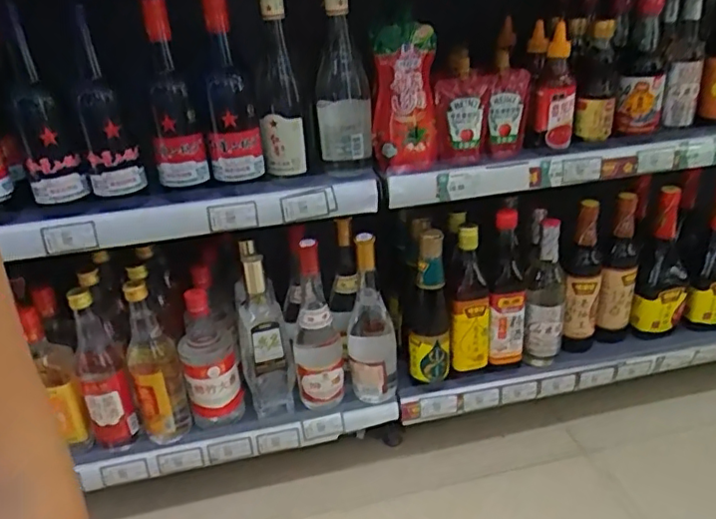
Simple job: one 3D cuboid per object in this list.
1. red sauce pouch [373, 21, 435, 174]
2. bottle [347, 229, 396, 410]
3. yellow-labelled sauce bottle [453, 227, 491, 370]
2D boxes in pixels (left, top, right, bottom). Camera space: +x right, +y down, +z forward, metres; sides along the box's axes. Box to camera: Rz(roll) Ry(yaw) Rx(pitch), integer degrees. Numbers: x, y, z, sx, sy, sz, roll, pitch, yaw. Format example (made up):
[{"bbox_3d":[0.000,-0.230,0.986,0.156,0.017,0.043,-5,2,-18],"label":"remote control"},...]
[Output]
[{"bbox_3d":[0.062,-0.216,0.807,0.084,0.181,0.043,0,28,8],"label":"red sauce pouch"},{"bbox_3d":[0.017,0.088,0.883,0.071,0.270,0.072,-3,28,3],"label":"bottle"},{"bbox_3d":[0.171,0.061,0.909,0.054,0.232,0.050,2,29,11],"label":"yellow-labelled sauce bottle"}]

